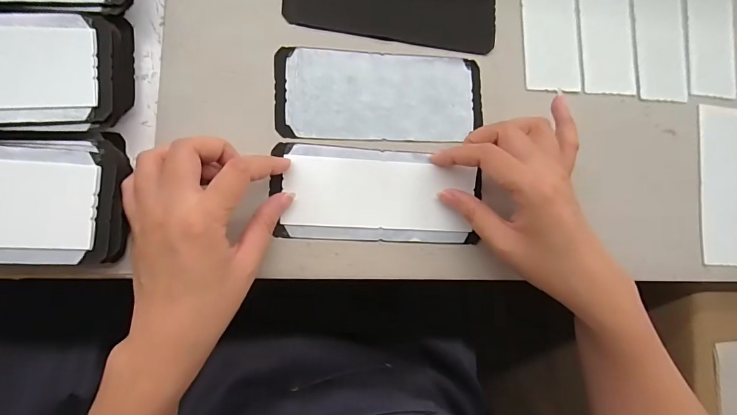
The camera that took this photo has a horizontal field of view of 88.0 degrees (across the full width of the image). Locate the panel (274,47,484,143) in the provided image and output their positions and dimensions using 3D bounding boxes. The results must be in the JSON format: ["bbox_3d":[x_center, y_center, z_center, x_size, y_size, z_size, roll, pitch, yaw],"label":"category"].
[{"bbox_3d":[0.011,-0.088,0.301,0.162,0.004,0.070,0,87,-9],"label":"panel"}]

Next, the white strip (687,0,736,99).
[{"bbox_3d":[0.328,-0.175,0.364,0.055,0.009,0.139,0,86,-11],"label":"white strip"}]

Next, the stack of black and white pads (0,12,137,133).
[{"bbox_3d":[-0.241,-0.082,0.241,0.164,0.033,0.075,-5,87,-11],"label":"stack of black and white pads"}]

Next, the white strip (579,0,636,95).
[{"bbox_3d":[0.215,-0.174,0.346,0.053,0.005,0.144,-1,86,-11],"label":"white strip"}]

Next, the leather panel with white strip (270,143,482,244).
[{"bbox_3d":[0.009,-0.010,0.292,0.155,0.009,0.070,3,87,-9],"label":"leather panel with white strip"}]

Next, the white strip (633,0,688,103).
[{"bbox_3d":[0.271,-0.169,0.354,0.050,0.007,0.142,-2,86,-11],"label":"white strip"}]

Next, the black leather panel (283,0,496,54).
[{"bbox_3d":[0.021,-0.170,0.309,0.171,0.005,0.070,5,87,-9],"label":"black leather panel"}]

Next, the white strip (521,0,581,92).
[{"bbox_3d":[0.160,-0.173,0.334,0.053,0.004,0.142,-2,86,-11],"label":"white strip"}]

